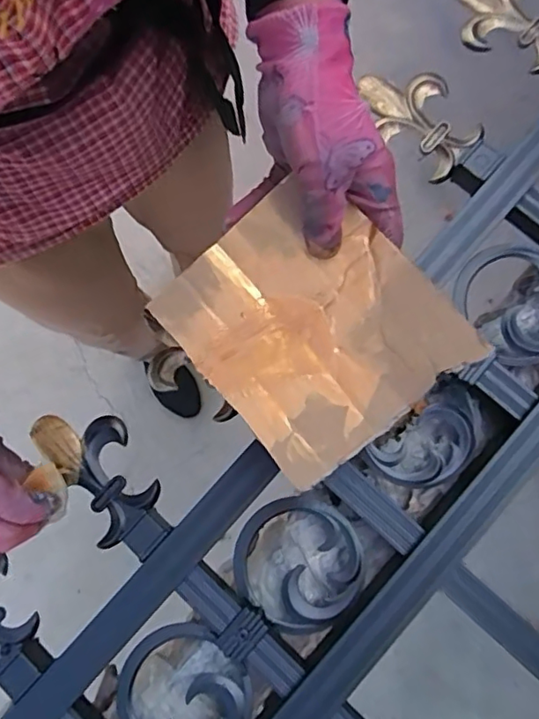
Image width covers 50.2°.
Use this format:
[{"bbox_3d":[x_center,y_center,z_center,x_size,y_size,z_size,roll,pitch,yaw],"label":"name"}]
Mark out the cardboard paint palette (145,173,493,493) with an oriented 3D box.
[{"bbox_3d":[0.023,-0.019,0.350,0.137,0.016,0.150,-41,86,12],"label":"cardboard paint palette"}]

